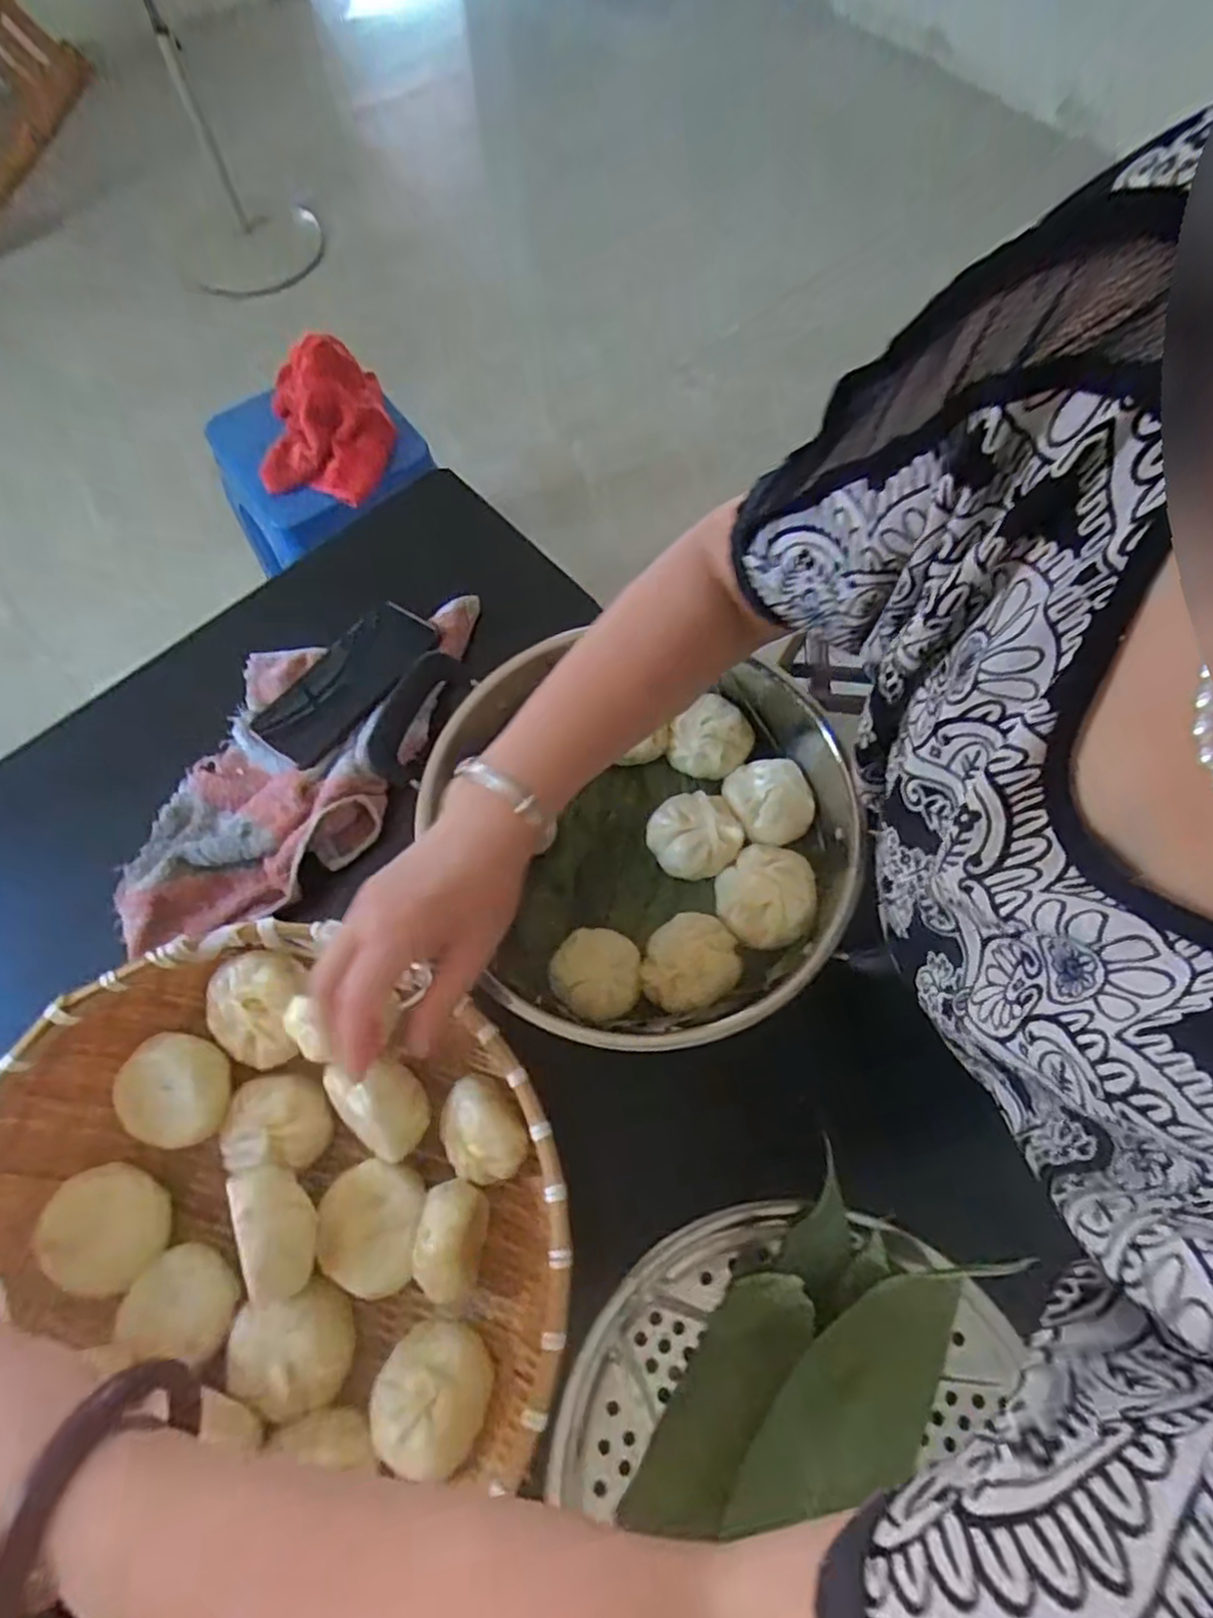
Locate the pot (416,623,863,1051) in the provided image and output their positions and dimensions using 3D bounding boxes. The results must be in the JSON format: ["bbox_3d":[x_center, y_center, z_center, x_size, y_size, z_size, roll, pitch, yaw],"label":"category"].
[{"bbox_3d":[0.028,0.028,0.510,0.285,0.093,0.268,0,69,-1],"label":"pot"}]

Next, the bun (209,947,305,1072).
[{"bbox_3d":[-0.229,0.130,0.466,0.066,0.038,0.071,12,69,3],"label":"bun"}]

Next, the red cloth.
[{"bbox_3d":[-0.463,-0.643,1.165,0.182,0.178,0.232,-1,69,-2],"label":"red cloth"}]

